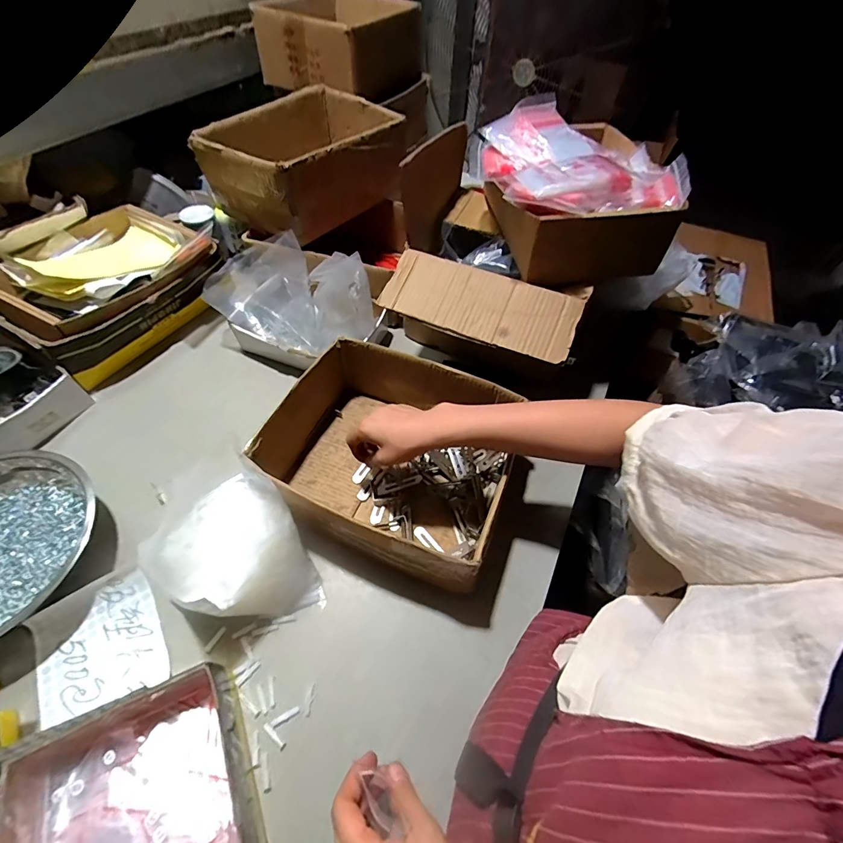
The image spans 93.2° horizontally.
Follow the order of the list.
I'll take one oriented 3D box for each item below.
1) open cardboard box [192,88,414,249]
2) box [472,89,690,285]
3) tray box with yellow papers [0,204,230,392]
[{"bbox_3d":[-0.211,-0.503,0.782,0.242,0.142,0.339,28,58,16],"label":"open cardboard box"},{"bbox_3d":[0.229,-0.353,0.626,0.263,0.153,0.248,-9,56,-10],"label":"box"},{"bbox_3d":[-0.562,-0.246,0.732,0.246,0.131,0.339,27,57,15],"label":"tray box with yellow papers"}]

